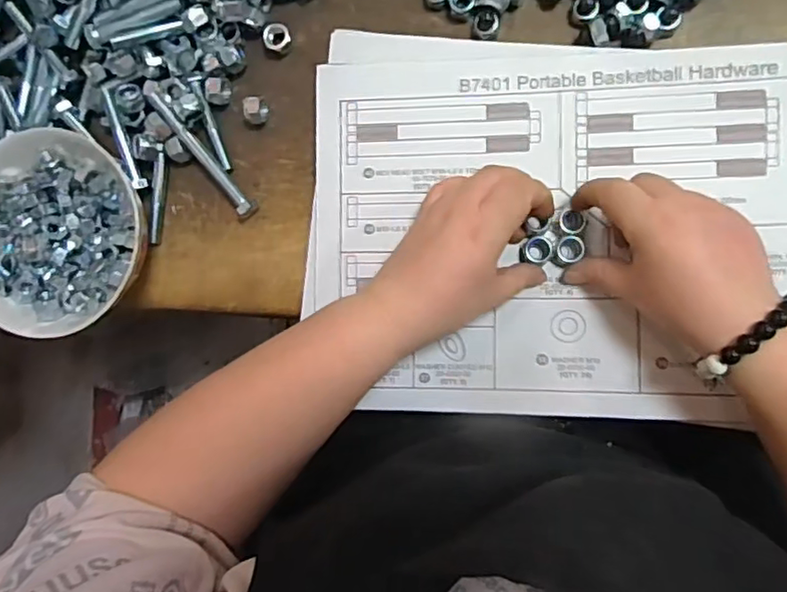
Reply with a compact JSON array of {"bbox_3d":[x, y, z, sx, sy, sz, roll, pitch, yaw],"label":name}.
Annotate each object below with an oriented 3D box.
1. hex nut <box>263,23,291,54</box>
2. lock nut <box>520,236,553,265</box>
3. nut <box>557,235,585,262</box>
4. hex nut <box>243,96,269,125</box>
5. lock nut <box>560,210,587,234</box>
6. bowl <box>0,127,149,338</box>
[{"bbox_3d":[-0.080,-0.177,0.403,0.018,0.009,0.019,-40,83,6],"label":"hex nut"},{"bbox_3d":[0.089,-0.028,0.366,0.019,0.009,0.017,10,90,9],"label":"lock nut"},{"bbox_3d":[0.108,-0.029,0.359,0.015,0.008,0.015,-1,88,9],"label":"nut"},{"bbox_3d":[-0.094,-0.127,0.404,0.014,0.016,0.014,0,88,9],"label":"hex nut"},{"bbox_3d":[0.110,-0.045,0.362,0.016,0.010,0.014,18,91,9],"label":"lock nut"},{"bbox_3d":[-0.225,-0.040,0.396,0.134,0.044,0.120,42,95,8],"label":"bowl"}]

